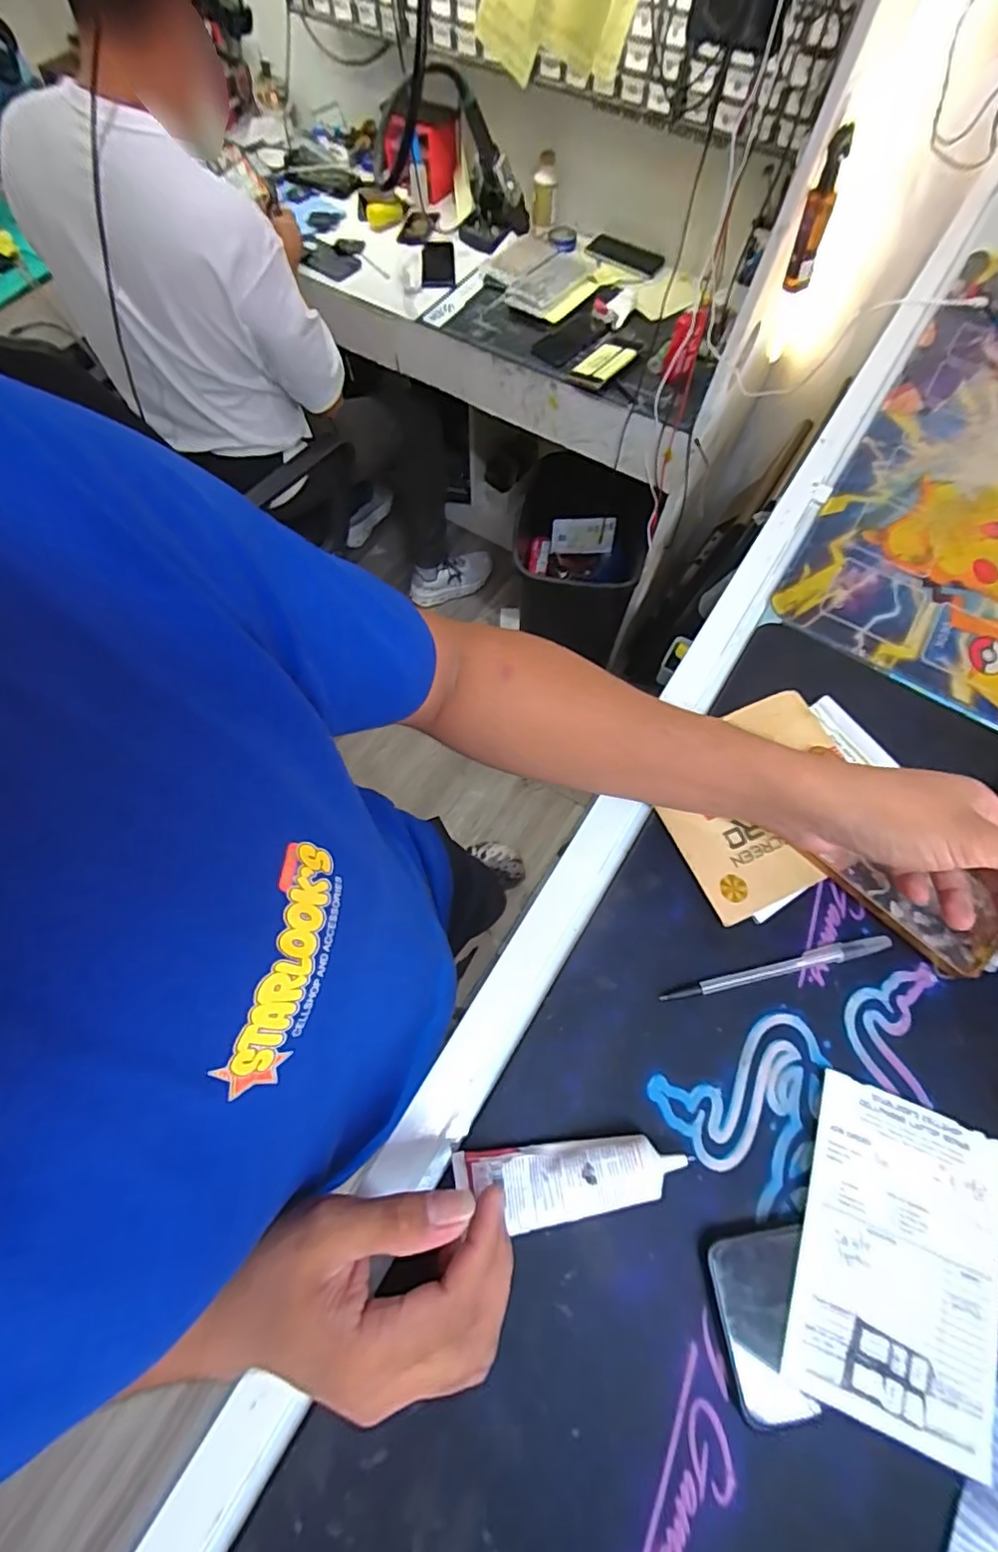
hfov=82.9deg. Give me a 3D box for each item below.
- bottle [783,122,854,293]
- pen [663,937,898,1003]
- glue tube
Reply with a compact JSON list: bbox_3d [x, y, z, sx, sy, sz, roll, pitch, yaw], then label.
[{"bbox_3d":[0.439,-0.771,0.775,0.043,0.160,0.048,20,68,7],"label":"bottle"},{"bbox_3d":[0.186,0.128,0.377,0.161,0.005,0.012,-11,68,-6],"label":"pen"},{"bbox_3d":[0.039,0.229,0.317,0.126,0.014,0.038,-5,67,3],"label":"glue tube"}]

